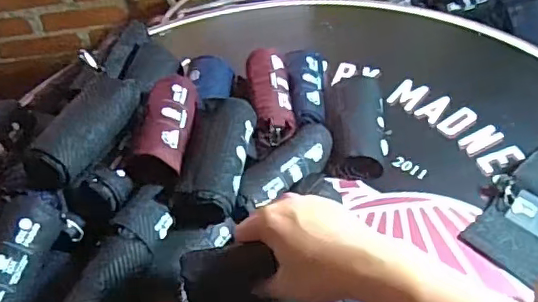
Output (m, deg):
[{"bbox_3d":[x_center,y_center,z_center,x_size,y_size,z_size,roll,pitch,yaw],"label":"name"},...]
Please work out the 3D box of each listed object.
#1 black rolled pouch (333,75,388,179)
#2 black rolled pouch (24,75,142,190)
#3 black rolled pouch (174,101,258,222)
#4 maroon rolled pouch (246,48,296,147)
[{"bbox_3d":[0.120,-0.031,0.758,0.074,0.054,0.165,-2,48,5],"label":"black rolled pouch"},{"bbox_3d":[-0.201,-0.025,0.615,0.065,0.058,0.168,17,52,21],"label":"black rolled pouch"},{"bbox_3d":[-0.061,0.011,0.645,0.069,0.063,0.166,6,62,12],"label":"black rolled pouch"},{"bbox_3d":[0.001,-0.077,0.754,0.055,0.048,0.155,-7,47,0],"label":"maroon rolled pouch"}]

